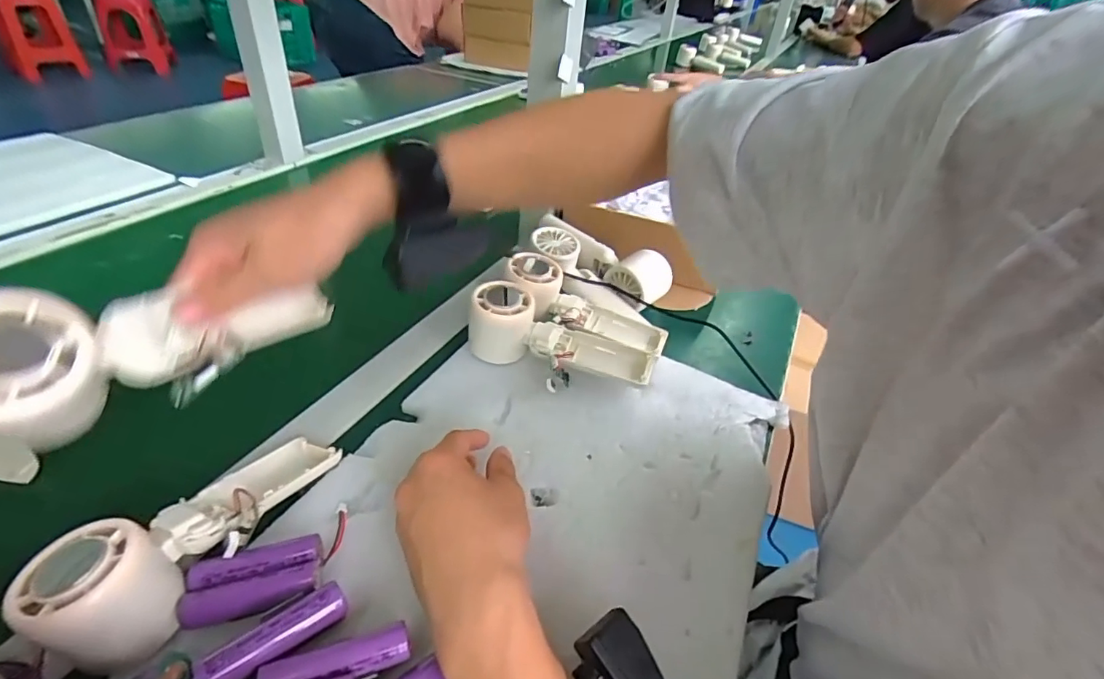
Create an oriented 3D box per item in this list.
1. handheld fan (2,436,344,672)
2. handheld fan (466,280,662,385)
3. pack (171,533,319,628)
[{"bbox_3d":[-0.200,0.110,0.306,0.062,0.049,0.163,16,24,15],"label":"handheld fan"},{"bbox_3d":[0.009,-0.001,0.462,0.165,0.061,0.060,10,40,5],"label":"handheld fan"},{"bbox_3d":[-0.163,0.134,0.287,0.068,0.021,0.035,-7,40,-18],"label":"pack"}]

